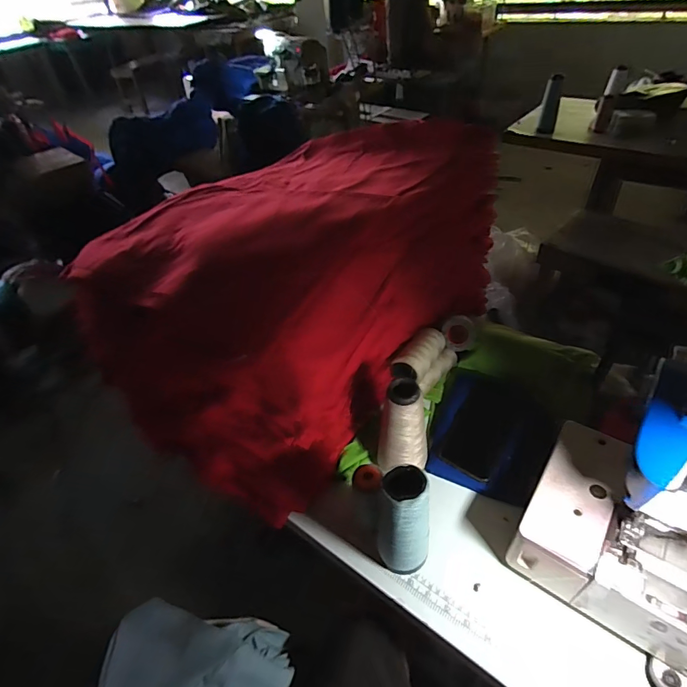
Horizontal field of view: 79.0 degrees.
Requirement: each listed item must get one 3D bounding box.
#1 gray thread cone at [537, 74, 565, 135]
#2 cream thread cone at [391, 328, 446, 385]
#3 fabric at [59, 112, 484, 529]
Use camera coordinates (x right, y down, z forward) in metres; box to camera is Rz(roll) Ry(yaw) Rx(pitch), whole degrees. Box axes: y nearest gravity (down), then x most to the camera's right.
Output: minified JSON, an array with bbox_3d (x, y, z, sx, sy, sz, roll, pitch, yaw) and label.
[{"bbox_3d":[0.741,-0.844,1.491,0.057,0.206,0.051,12,47,19],"label":"gray thread cone"},{"bbox_3d":[0.126,0.016,0.689,0.049,0.042,0.121,25,52,29],"label":"cream thread cone"},{"bbox_3d":[-0.062,-0.134,0.746,0.462,0.293,0.662,27,53,30],"label":"fabric"}]

